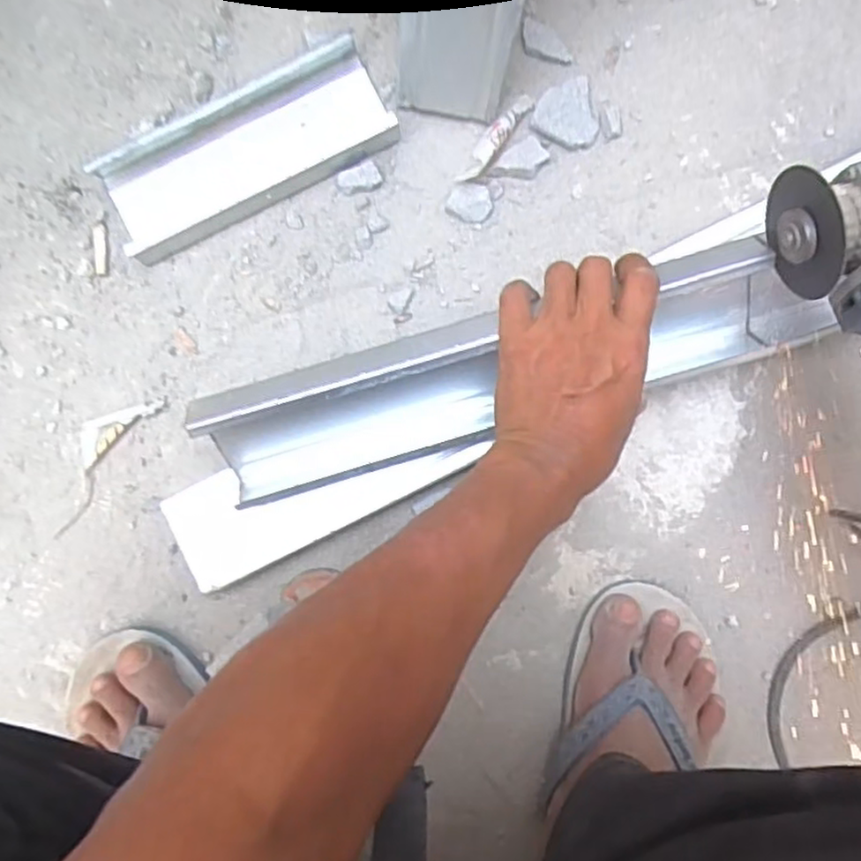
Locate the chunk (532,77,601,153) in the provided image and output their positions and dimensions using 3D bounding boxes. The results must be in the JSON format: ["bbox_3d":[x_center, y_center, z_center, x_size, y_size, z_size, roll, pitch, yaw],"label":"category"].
[{"bbox_3d":[0.106,-0.241,0.521,0.048,0.008,0.049,22,88,1],"label":"chunk"}]

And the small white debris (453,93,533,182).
[{"bbox_3d":[0.050,-0.218,0.513,0.017,0.020,0.089,33,72,1],"label":"small white debris"}]

